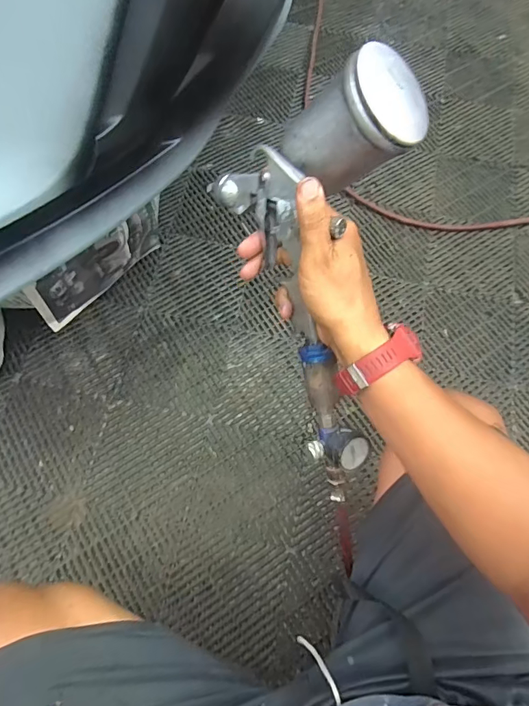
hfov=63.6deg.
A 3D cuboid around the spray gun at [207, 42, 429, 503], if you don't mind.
[{"bbox_3d":[0.048,-0.052,0.388,0.161,0.088,0.367,-3,109,-3],"label":"spray gun"}]

